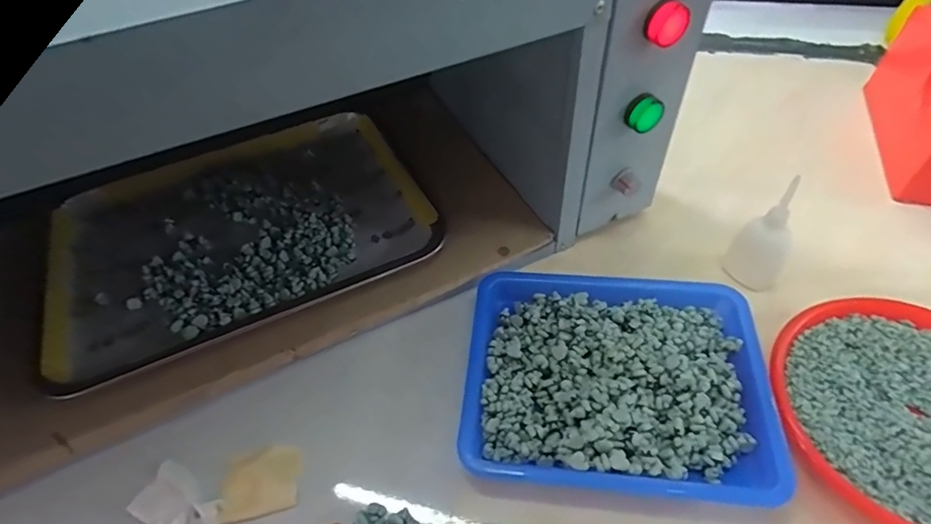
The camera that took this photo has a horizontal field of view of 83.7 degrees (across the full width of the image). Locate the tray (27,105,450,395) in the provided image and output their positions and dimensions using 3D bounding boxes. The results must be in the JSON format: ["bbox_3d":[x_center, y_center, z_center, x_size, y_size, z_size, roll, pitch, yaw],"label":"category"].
[{"bbox_3d":[-0.224,-0.033,0.504,0.349,0.023,0.267,-21,55,-14],"label":"tray"}]

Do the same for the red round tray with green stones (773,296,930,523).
[{"bbox_3d":[0.313,0.106,0.367,0.173,0.032,0.175,-1,53,1],"label":"red round tray with green stones"}]

